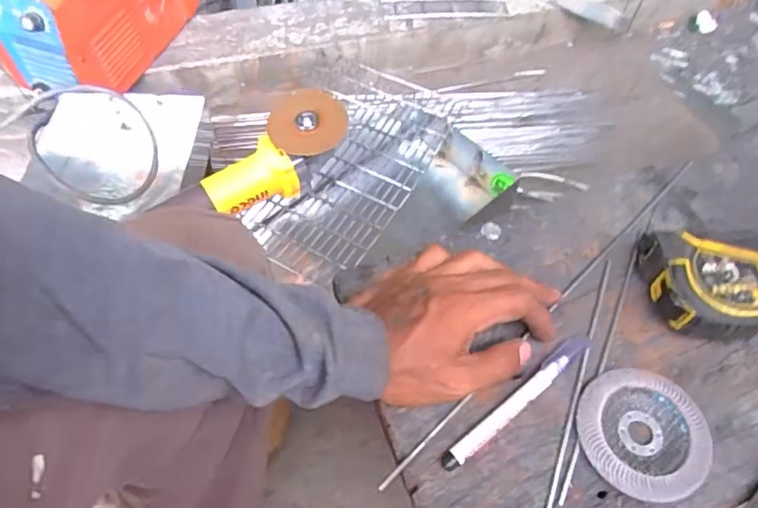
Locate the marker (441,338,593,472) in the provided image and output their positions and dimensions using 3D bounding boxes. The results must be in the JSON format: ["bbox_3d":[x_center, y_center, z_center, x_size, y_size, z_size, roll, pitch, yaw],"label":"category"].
[{"bbox_3d":[0.093,0.096,0.374,0.132,0.012,0.013,-33,63,-23],"label":"marker"}]

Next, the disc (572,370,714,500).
[{"bbox_3d":[0.170,0.115,0.365,0.076,0.014,0.079,13,56,7],"label":"disc"}]

